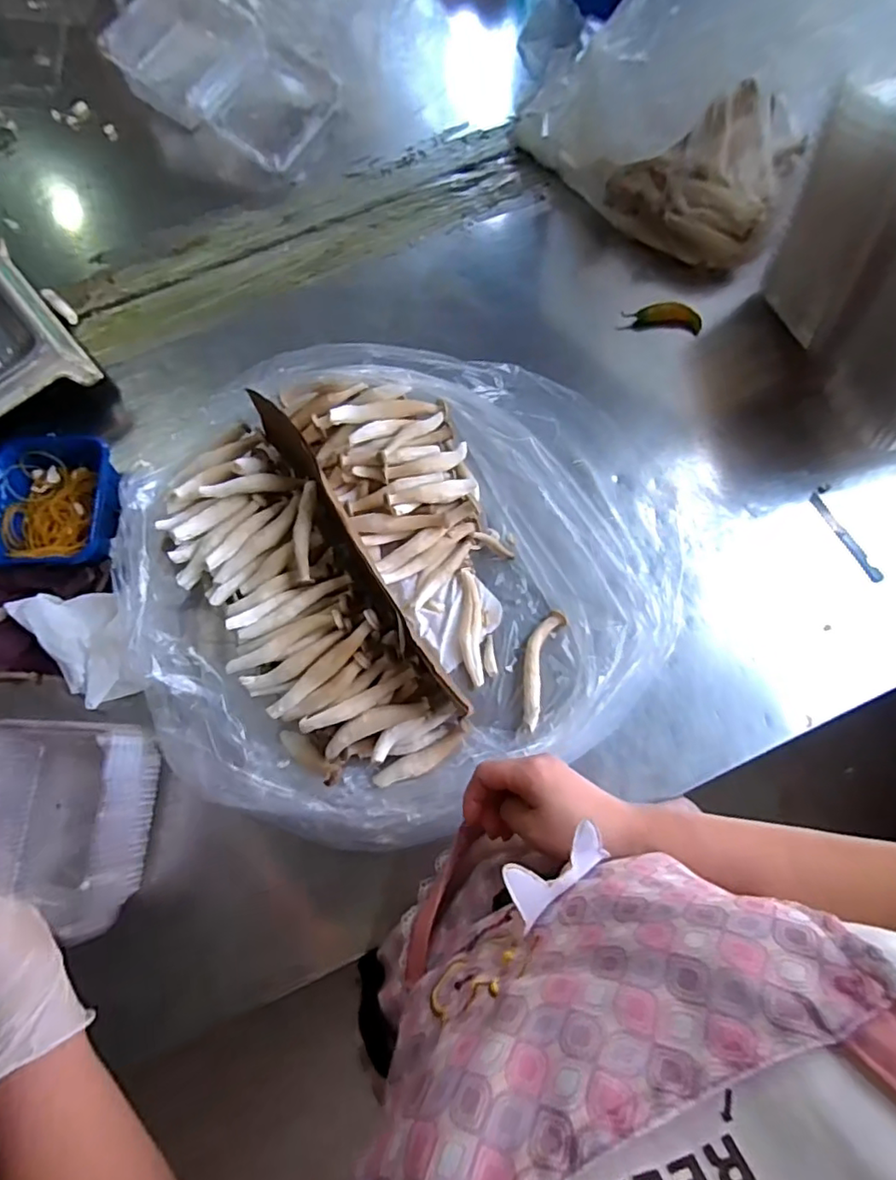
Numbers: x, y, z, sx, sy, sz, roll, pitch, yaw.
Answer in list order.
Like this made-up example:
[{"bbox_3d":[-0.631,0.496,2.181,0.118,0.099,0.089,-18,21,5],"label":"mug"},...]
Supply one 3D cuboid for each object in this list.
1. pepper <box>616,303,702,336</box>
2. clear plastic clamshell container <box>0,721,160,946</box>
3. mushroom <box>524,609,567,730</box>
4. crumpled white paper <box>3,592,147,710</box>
[{"bbox_3d":[0.258,-0.329,0.716,0.094,0.028,0.021,9,77,16],"label":"pepper"},{"bbox_3d":[-0.356,0.179,0.461,0.157,0.205,0.169,3,77,1],"label":"clear plastic clamshell container"},{"bbox_3d":[0.091,0.077,0.598,0.030,0.018,0.121,18,77,6],"label":"mushroom"},{"bbox_3d":[-0.370,0.053,0.602,0.074,0.050,0.124,-32,78,-6],"label":"crumpled white paper"}]

